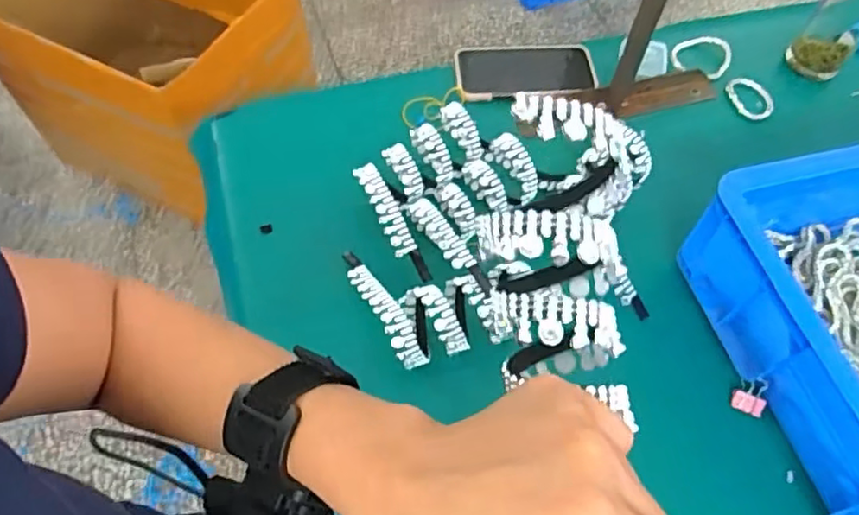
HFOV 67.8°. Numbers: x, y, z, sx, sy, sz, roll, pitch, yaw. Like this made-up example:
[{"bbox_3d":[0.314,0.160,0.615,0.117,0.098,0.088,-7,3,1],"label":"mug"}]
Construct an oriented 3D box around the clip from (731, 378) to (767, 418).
[{"bbox_3d":[0.280,0.121,0.556,0.027,0.022,0.025,23,62,11],"label":"clip"}]

